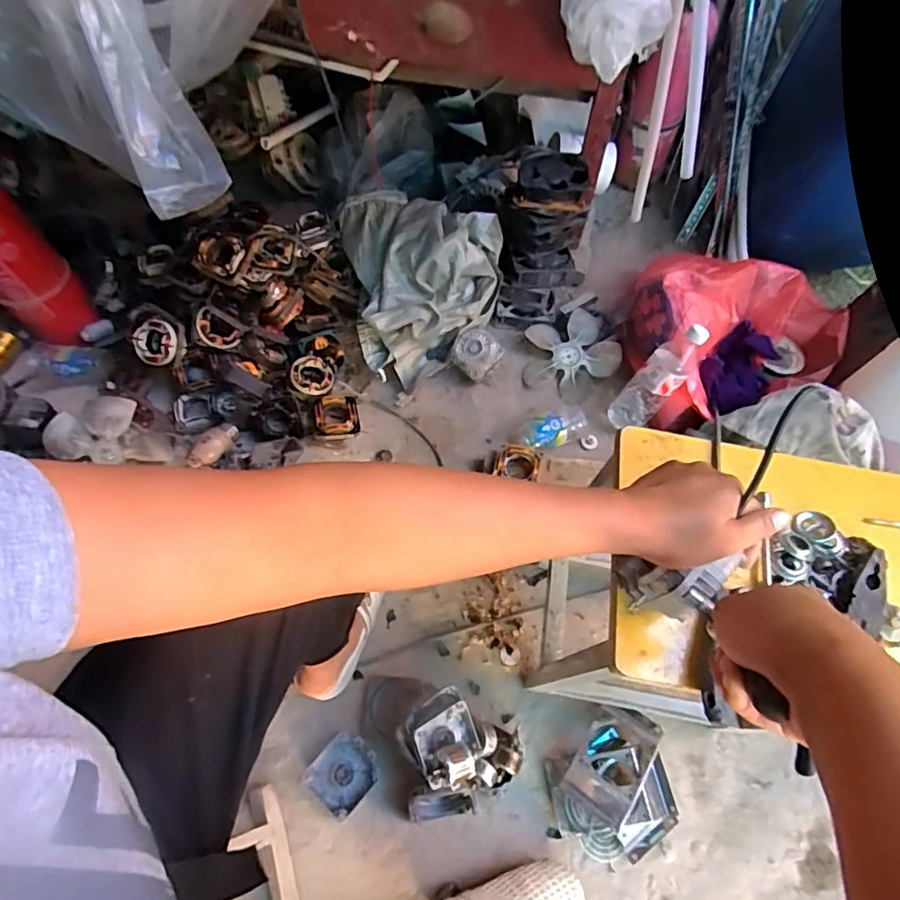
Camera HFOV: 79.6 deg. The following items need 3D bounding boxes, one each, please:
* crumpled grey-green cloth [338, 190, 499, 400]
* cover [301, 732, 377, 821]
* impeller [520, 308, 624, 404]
[{"bbox_3d":[-0.037,-0.316,1.028,0.293,0.229,0.282,-10,64,-6],"label":"crumpled grey-green cloth"},{"bbox_3d":[-0.153,0.464,0.773,0.084,0.022,0.093,38,68,17],"label":"cover"},{"bbox_3d":[0.236,-0.182,1.086,0.182,0.032,0.177,-2,78,10],"label":"impeller"}]

